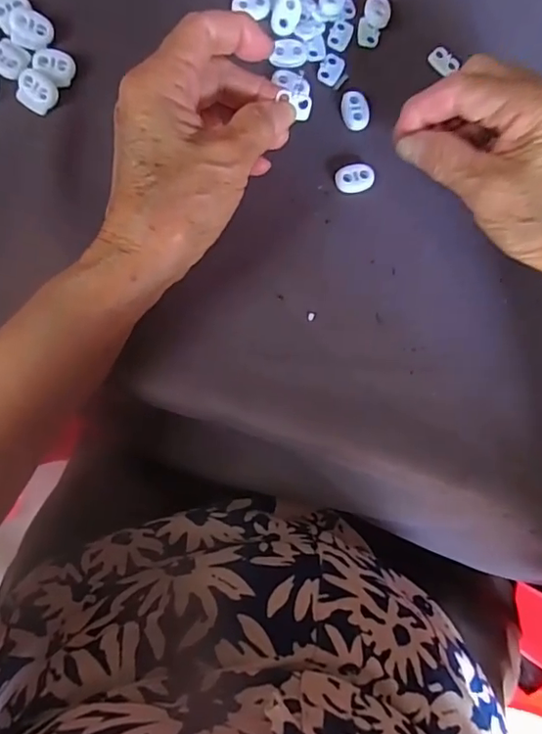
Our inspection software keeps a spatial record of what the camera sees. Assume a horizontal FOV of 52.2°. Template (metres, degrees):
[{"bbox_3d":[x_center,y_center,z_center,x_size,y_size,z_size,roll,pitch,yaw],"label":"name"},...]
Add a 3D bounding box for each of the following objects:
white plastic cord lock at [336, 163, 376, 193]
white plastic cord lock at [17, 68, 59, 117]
[{"bbox_3d":[0.048,-0.108,0.317,0.023,0.005,0.016,-15,85,-8],"label":"white plastic cord lock"},{"bbox_3d":[-0.127,-0.149,0.298,0.021,0.005,0.019,29,80,-3],"label":"white plastic cord lock"}]

